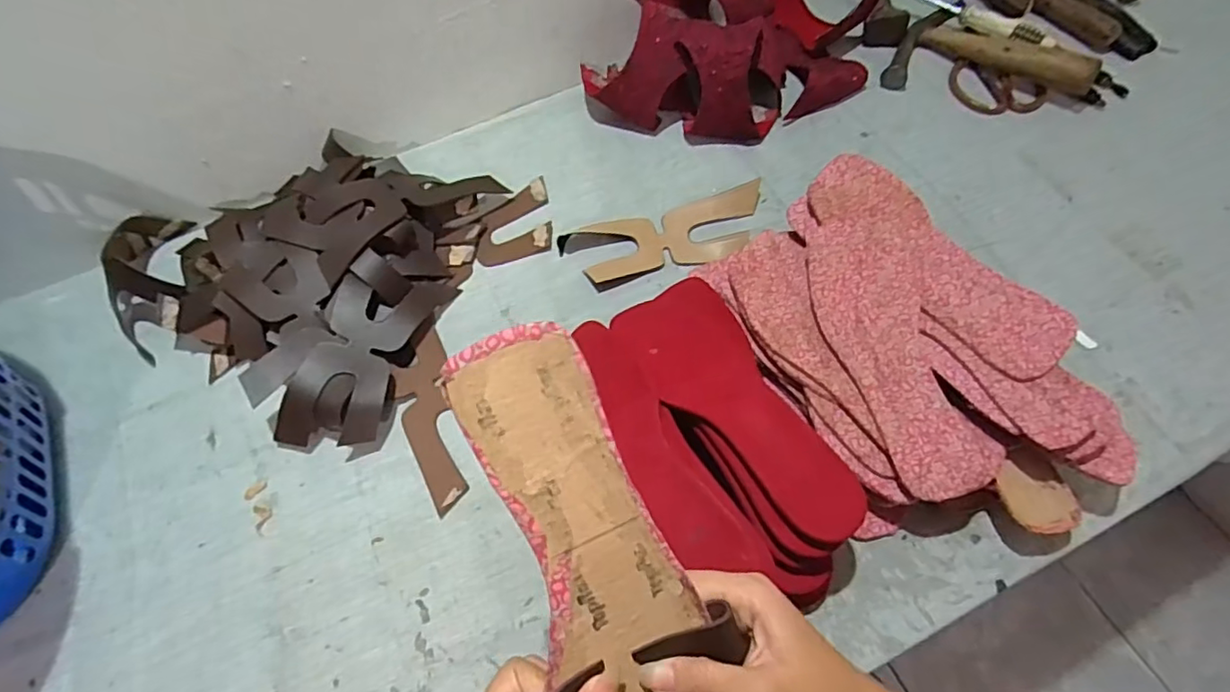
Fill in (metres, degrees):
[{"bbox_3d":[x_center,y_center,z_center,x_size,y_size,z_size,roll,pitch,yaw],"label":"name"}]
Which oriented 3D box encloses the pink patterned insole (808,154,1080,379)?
[{"bbox_3d":[0.261,-0.073,0.499,0.080,0.015,0.235,-38,67,-12],"label":"pink patterned insole"}]

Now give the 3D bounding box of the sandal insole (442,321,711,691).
[{"bbox_3d":[-0.003,0.104,0.263,0.063,0.008,0.234,-21,97,-9],"label":"sandal insole"}]

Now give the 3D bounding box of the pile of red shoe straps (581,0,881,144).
[{"bbox_3d":[0.146,-0.342,0.694,0.338,0.105,0.189,-26,63,-10],"label":"pile of red shoe straps"}]

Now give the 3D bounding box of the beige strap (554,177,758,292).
[{"bbox_3d":[0.054,-0.111,0.619,0.209,0.025,0.075,-14,60,-5],"label":"beige strap"}]

